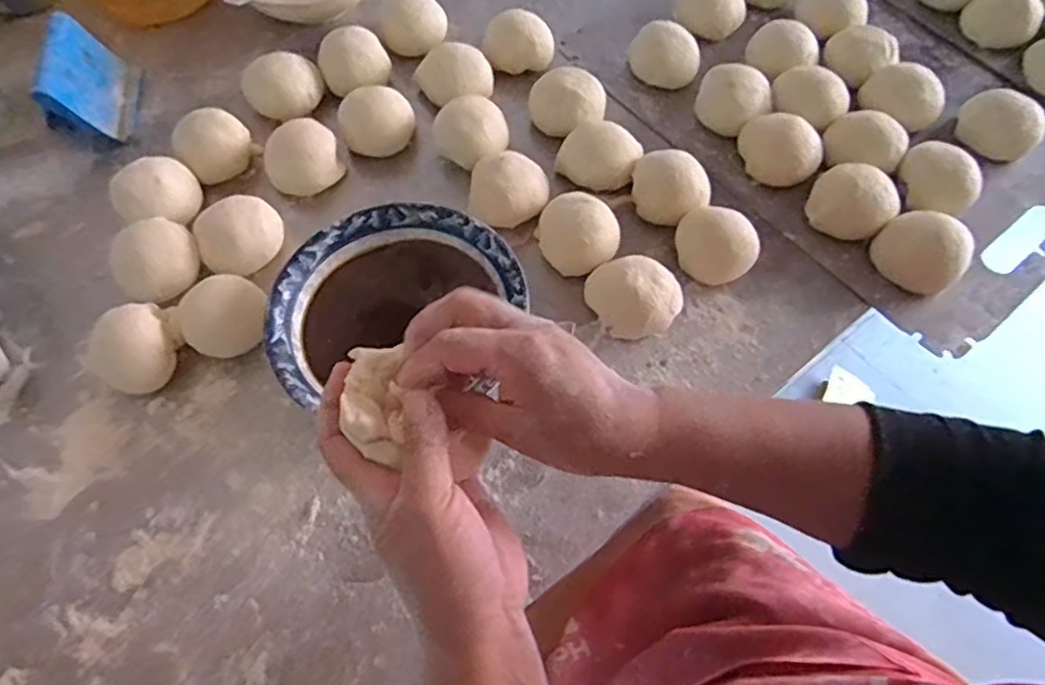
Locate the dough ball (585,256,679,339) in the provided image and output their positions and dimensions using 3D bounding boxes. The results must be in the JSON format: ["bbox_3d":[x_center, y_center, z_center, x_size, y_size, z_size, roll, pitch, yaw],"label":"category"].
[{"bbox_3d":[0.085,-0.037,0.489,0.057,0.043,0.066,-33,68,-16],"label":"dough ball"}]

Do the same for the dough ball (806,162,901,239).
[{"bbox_3d":[0.267,-0.112,0.532,0.061,0.042,0.058,0,63,-1],"label":"dough ball"}]

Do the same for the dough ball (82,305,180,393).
[{"bbox_3d":[-0.282,0.005,0.468,0.059,0.035,0.053,-14,64,-8],"label":"dough ball"}]

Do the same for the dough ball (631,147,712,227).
[{"bbox_3d":[0.121,-0.127,0.539,0.062,0.040,0.055,17,64,7],"label":"dough ball"}]

